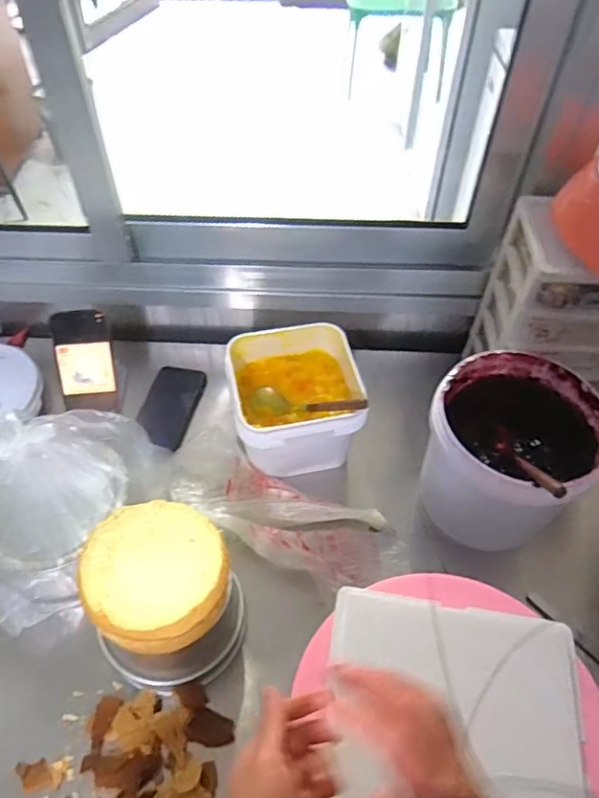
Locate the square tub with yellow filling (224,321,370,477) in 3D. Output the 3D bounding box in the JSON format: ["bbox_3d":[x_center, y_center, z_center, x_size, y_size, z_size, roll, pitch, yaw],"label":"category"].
[{"bbox_3d":[-0.008,0.007,0.808,0.168,0.131,0.167,-10,53,-9],"label":"square tub with yellow filling"}]

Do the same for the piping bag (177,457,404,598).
[{"bbox_3d":[-0.020,0.159,0.754,0.320,0.032,0.129,22,55,15],"label":"piping bag"}]

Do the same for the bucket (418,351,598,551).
[{"bbox_3d":[0.257,0.062,0.724,0.183,0.178,0.184,1,52,-1],"label":"bucket"}]

